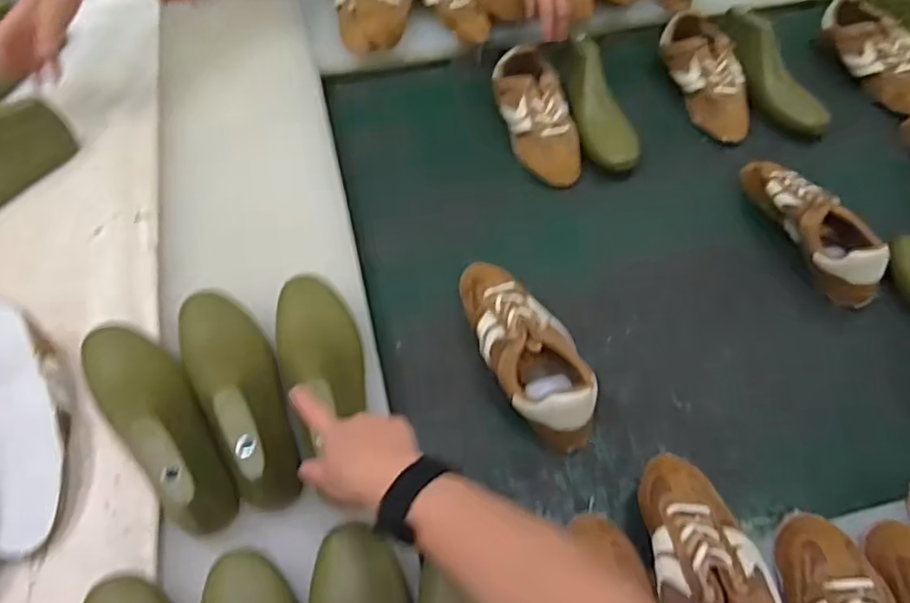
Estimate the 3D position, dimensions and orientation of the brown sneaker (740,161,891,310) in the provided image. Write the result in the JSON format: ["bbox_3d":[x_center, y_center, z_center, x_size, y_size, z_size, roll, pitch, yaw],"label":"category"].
[{"bbox_3d":[0.457,-0.104,0.812,0.075,0.080,0.243,-22,58,-14],"label":"brown sneaker"}]

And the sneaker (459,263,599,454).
[{"bbox_3d":[0.081,0.046,0.718,0.103,0.083,0.248,-12,56,-7],"label":"sneaker"}]

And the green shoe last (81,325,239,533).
[{"bbox_3d":[-0.293,0.101,0.601,0.080,0.071,0.267,-33,61,-20],"label":"green shoe last"}]

